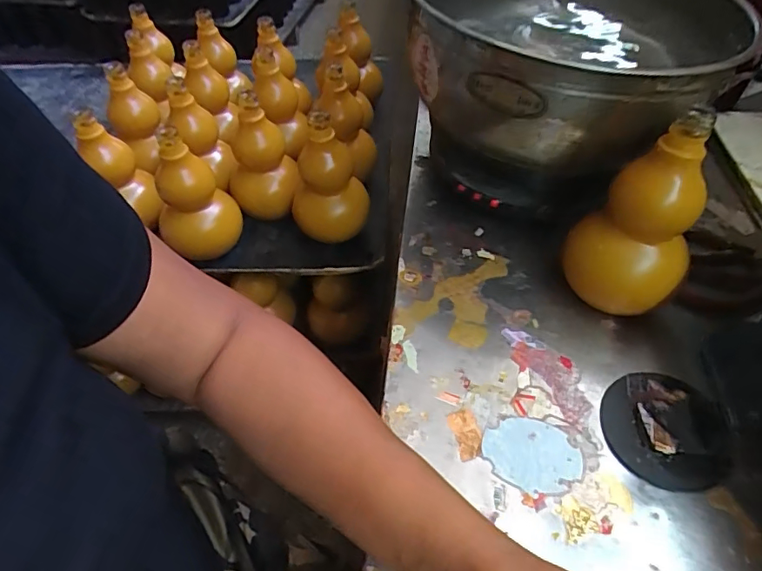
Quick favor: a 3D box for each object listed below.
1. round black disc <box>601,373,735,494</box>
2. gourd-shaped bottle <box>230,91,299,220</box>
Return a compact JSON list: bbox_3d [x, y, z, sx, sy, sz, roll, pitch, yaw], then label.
[{"bbox_3d":[0.214,0.105,0.381,0.087,0.012,0.089,0,49,0],"label":"round black disc"},{"bbox_3d":[-0.160,-0.164,0.670,0.095,0.158,0.083,-10,49,-5],"label":"gourd-shaped bottle"}]

